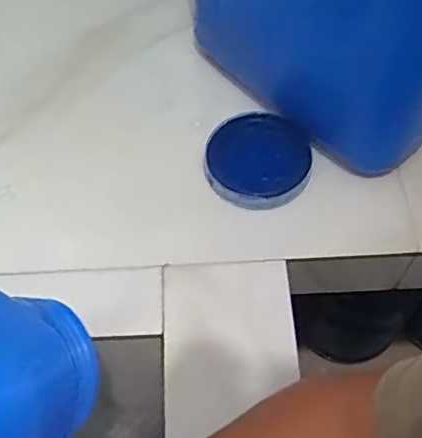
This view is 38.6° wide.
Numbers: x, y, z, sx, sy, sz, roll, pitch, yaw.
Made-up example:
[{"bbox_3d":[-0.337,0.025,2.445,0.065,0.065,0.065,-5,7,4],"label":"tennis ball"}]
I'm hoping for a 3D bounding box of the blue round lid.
[{"bbox_3d":[0.054,-0.075,0.674,0.117,0.033,0.127,0,59,0],"label":"blue round lid"}]

